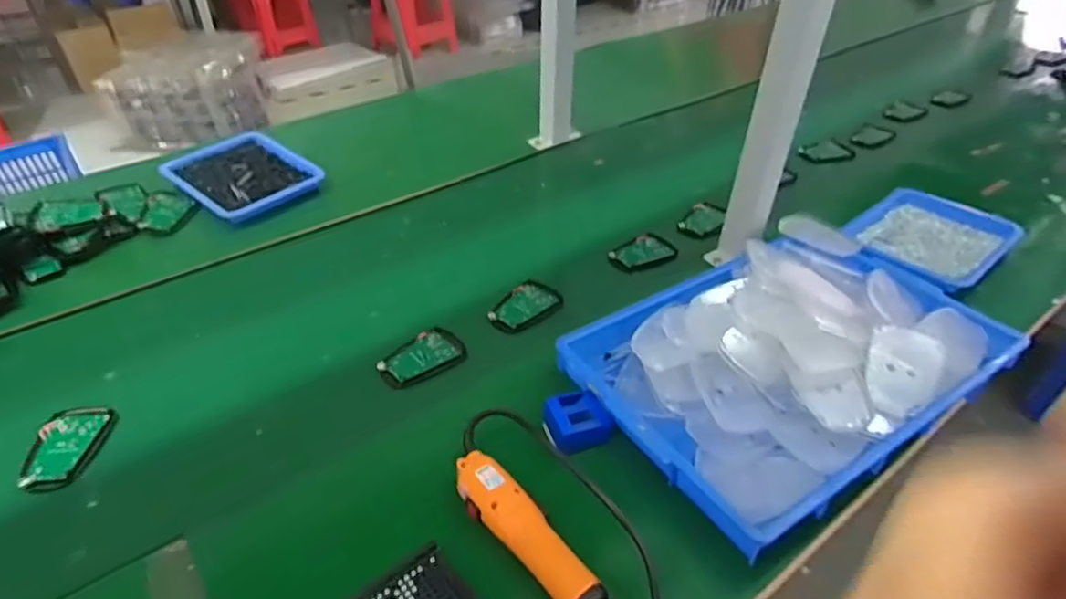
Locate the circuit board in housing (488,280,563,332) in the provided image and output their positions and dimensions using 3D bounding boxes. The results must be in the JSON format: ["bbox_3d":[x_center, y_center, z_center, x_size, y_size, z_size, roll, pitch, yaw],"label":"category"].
[{"bbox_3d":[-0.009,0.007,0.784,0.070,0.011,0.098,28,47,28],"label":"circuit board in housing"}]

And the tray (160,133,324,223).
[{"bbox_3d":[-0.473,-0.205,1.005,0.210,0.034,0.189,27,46,27],"label":"tray"}]

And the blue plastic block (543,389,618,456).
[{"bbox_3d":[0.044,0.120,0.612,0.058,0.028,0.057,-18,44,-22],"label":"blue plastic block"}]

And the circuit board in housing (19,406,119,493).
[{"bbox_3d":[-0.464,0.147,0.612,0.061,0.011,0.095,-1,40,-4],"label":"circuit board in housing"}]

